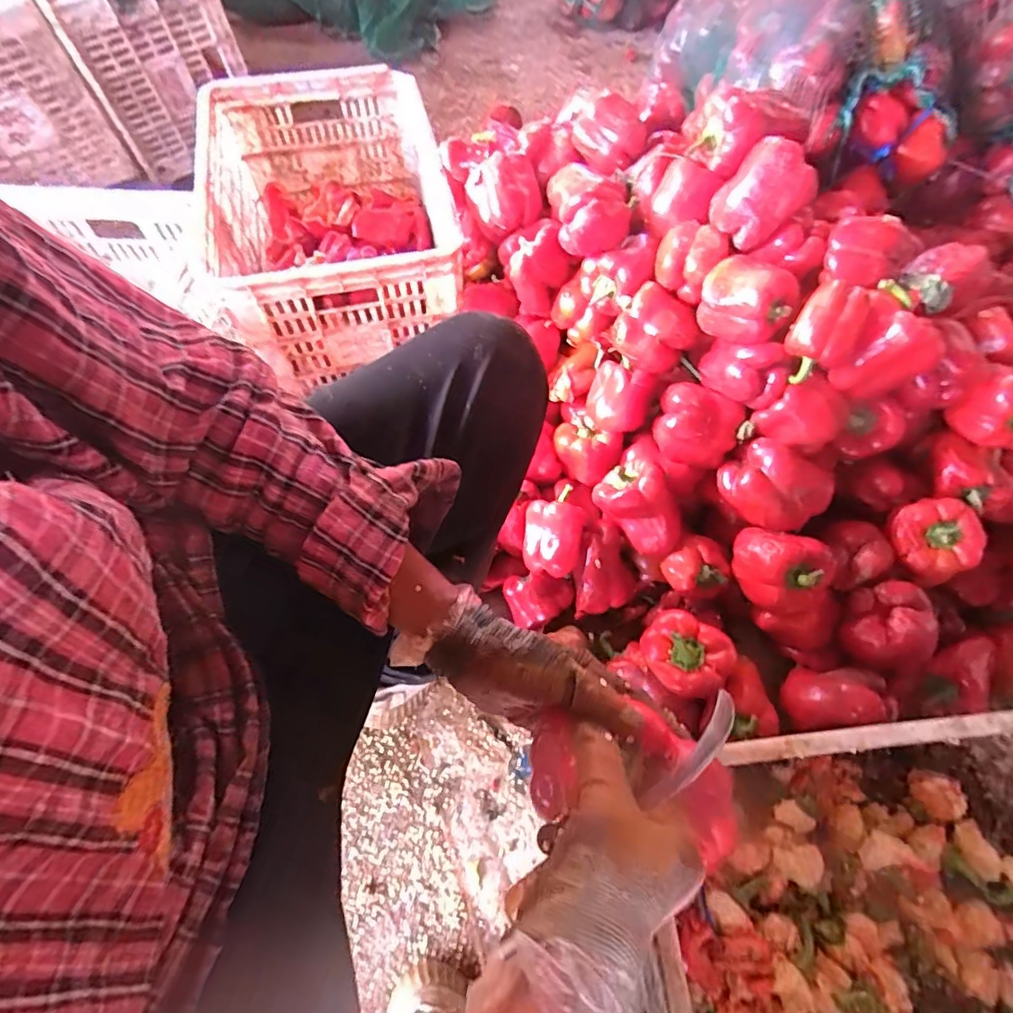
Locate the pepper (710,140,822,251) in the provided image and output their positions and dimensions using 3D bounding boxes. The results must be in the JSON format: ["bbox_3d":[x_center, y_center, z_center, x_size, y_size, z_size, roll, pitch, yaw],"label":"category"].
[{"bbox_3d":[0.297,-0.367,0.610,0.083,0.083,0.085,-34,68,-15],"label":"pepper"}]

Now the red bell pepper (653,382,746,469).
[{"bbox_3d":[0.240,-0.100,0.675,0.102,0.077,0.074,26,67,13],"label":"red bell pepper"}]

